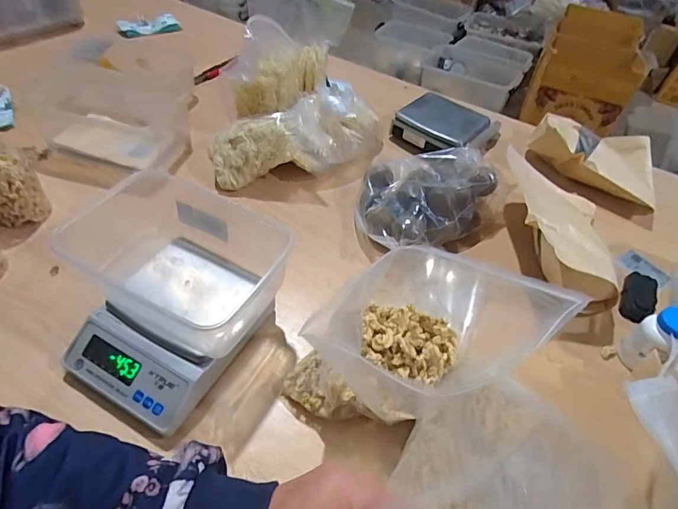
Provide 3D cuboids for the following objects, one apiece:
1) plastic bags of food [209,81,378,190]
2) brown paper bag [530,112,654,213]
[{"bbox_3d":[-0.079,-0.253,0.912,0.364,0.139,0.125,-20,54,-23],"label":"plastic bags of food"},{"bbox_3d":[0.592,-0.221,1.000,0.292,0.117,0.177,31,52,19],"label":"brown paper bag"}]

